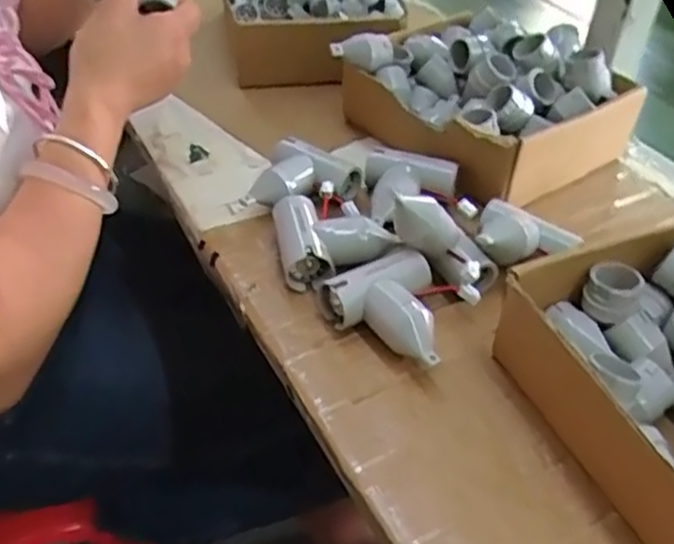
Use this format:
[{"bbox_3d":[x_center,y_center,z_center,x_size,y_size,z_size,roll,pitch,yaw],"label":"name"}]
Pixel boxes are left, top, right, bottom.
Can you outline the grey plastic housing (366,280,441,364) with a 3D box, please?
[{"bbox_3d":[0.042,0.037,0.466,0.029,0.034,0.060,-25,48,-30],"label":"grey plastic housing"}]

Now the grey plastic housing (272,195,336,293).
[{"bbox_3d":[-0.028,-0.025,0.529,0.035,0.032,0.075,-8,42,-13],"label":"grey plastic housing"}]

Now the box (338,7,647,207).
[{"bbox_3d":[0.131,-0.155,0.651,0.198,0.091,0.218,-28,50,-32],"label":"box"}]

